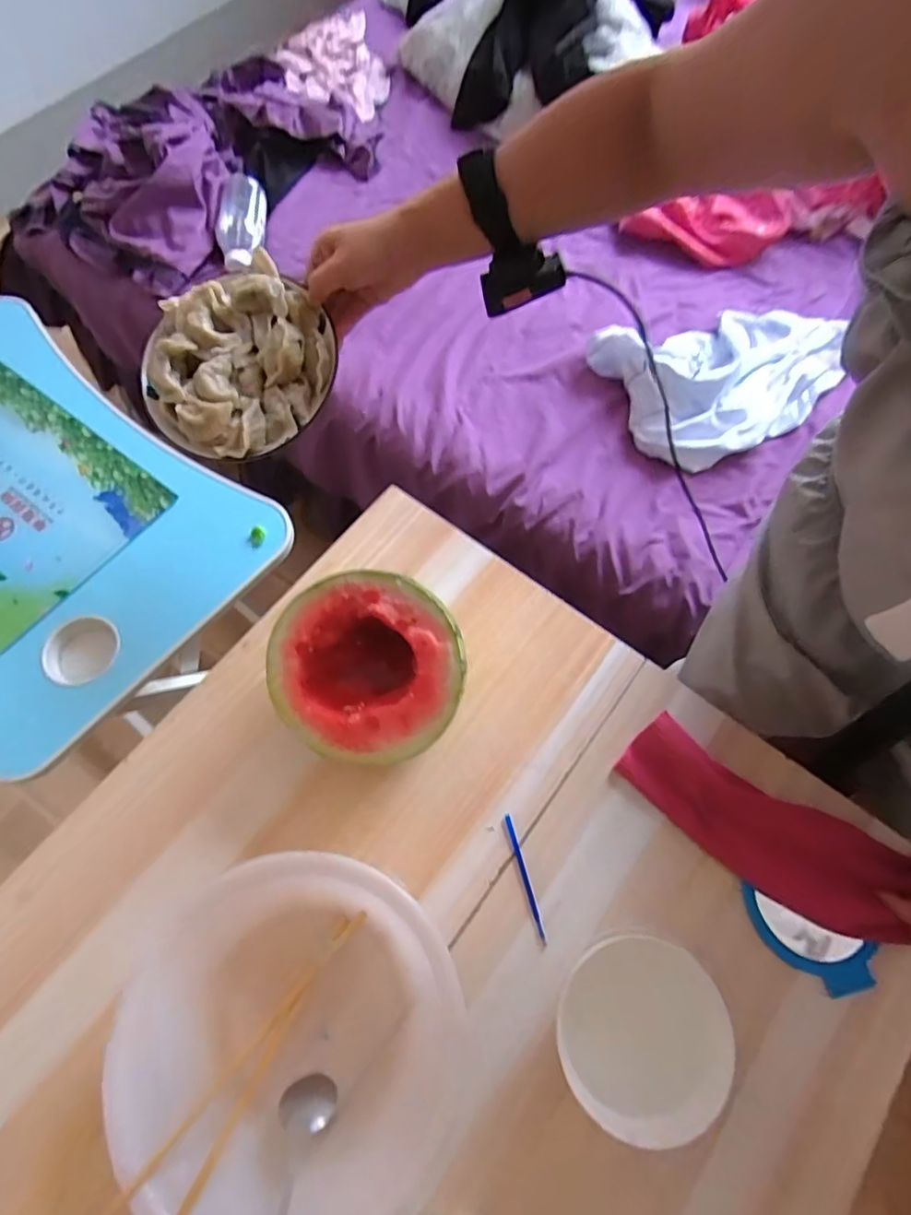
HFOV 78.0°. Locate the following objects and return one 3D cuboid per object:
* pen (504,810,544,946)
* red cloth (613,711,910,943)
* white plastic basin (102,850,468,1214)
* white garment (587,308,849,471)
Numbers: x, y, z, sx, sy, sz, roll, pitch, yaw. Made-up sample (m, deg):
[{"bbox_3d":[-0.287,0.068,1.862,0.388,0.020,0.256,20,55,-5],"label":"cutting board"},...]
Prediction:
[{"bbox_3d":[0.063,0.243,0.509,0.006,0.004,0.107,-15,68,-7],"label":"pen"},{"bbox_3d":[0.275,0.199,0.515,0.250,0.023,0.090,30,70,17],"label":"red cloth"},{"bbox_3d":[-0.123,0.322,0.428,0.242,0.076,0.235,0,67,-1],"label":"white plastic basin"},{"bbox_3d":[0.396,-0.338,0.782,0.363,0.069,0.213,-22,70,-11],"label":"white garment"}]

